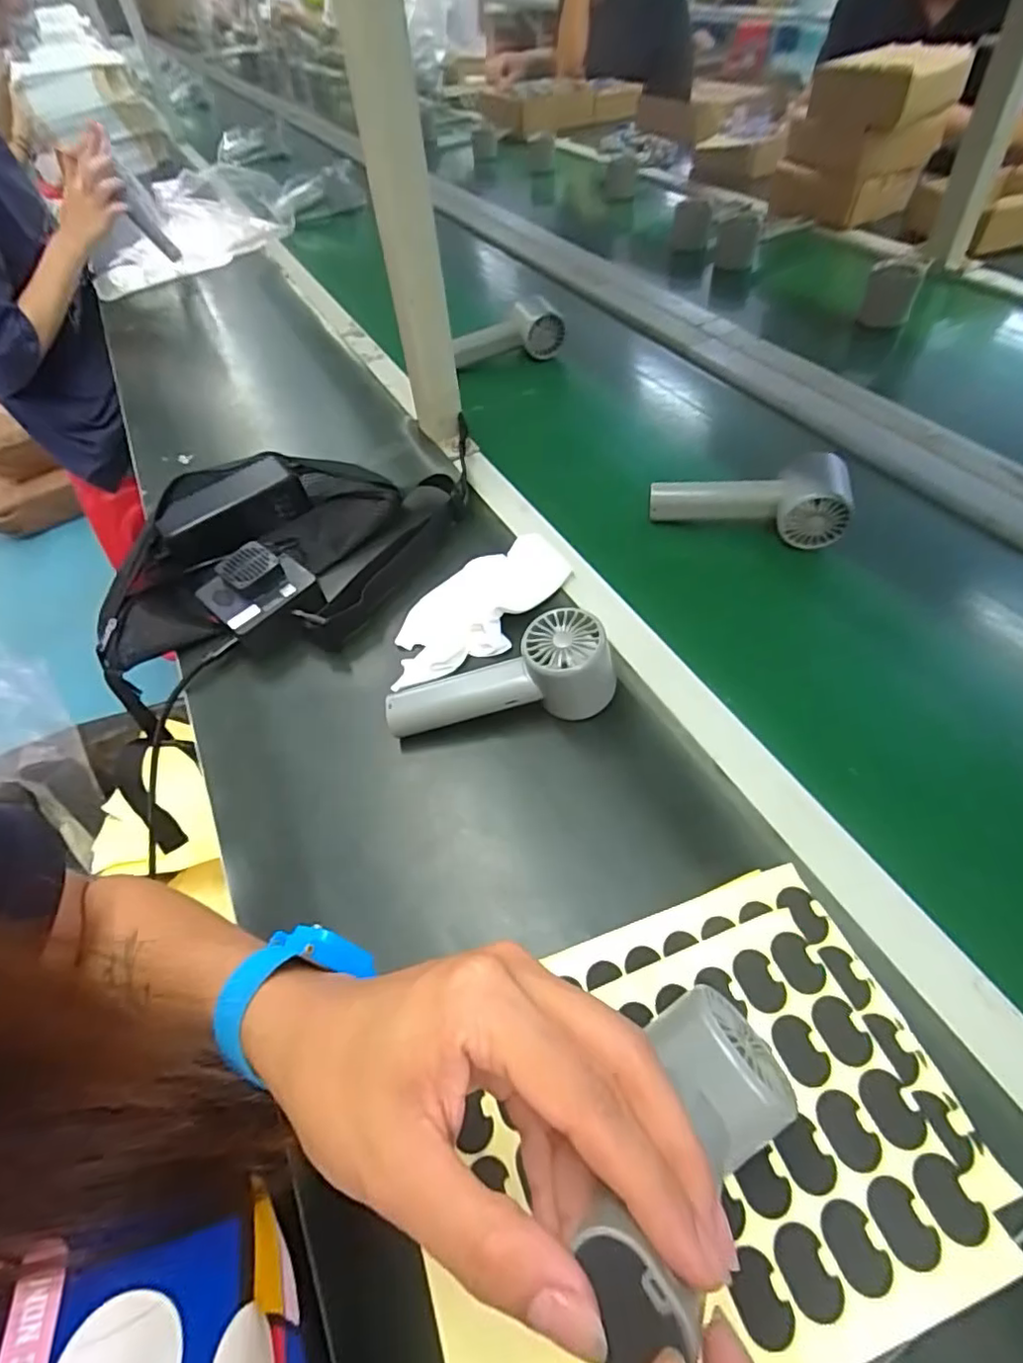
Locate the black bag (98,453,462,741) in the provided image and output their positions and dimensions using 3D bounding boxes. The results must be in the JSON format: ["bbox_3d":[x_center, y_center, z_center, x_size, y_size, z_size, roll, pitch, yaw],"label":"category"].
[{"bbox_3d":[-0.202,-0.114,0.529,0.321,0.079,0.203,-17,52,-8],"label":"black bag"}]

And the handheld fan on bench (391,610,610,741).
[{"bbox_3d":[-0.009,0.002,0.400,0.154,0.053,0.052,-15,53,-6],"label":"handheld fan on bench"}]

